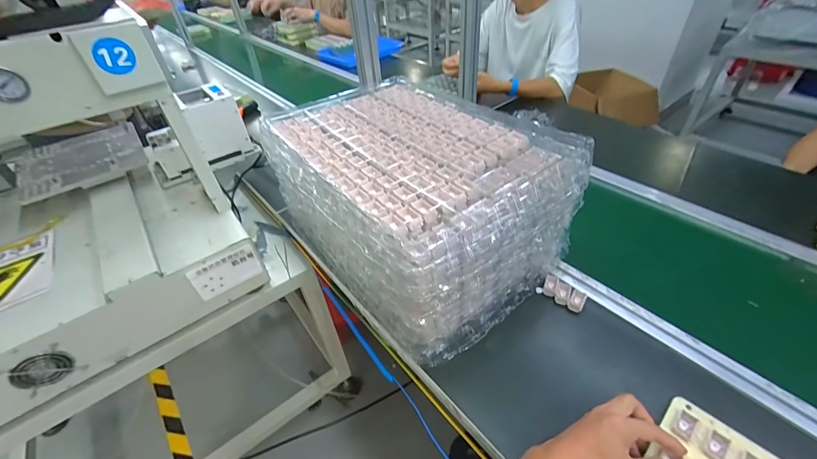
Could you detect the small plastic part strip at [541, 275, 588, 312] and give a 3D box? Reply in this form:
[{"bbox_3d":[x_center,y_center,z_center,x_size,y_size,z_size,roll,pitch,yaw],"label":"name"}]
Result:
[{"bbox_3d":[0.268,0.108,0.607,0.071,0.010,0.047,29,51,33],"label":"small plastic part strip"}]

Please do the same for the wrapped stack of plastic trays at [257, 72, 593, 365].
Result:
[{"bbox_3d":[0.002,-0.071,0.669,0.358,0.219,0.497,-29,46,-25],"label":"wrapped stack of plastic trays"}]

